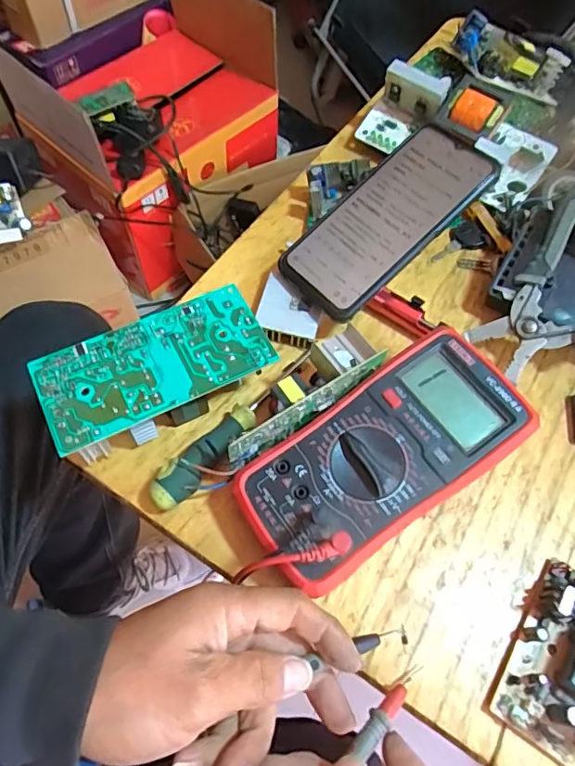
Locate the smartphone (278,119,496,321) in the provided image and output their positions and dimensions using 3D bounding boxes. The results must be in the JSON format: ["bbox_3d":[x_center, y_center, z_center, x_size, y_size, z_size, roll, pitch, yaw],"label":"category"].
[{"bbox_3d":[0.075,-0.123,0.393,0.164,0.012,0.077,-42,71,0],"label":"smartphone"}]

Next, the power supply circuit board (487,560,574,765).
[{"bbox_3d":[0.161,0.154,0.290,0.057,0.035,0.094,34,66,14],"label":"power supply circuit board"}]

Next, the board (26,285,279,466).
[{"bbox_3d":[-0.087,-0.005,0.359,0.145,0.041,0.071,-24,66,-15],"label":"board"}]

